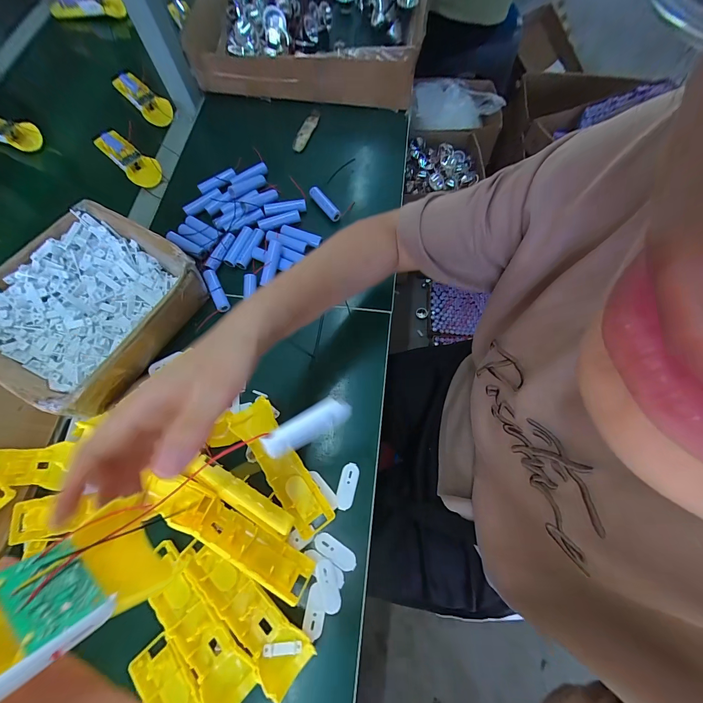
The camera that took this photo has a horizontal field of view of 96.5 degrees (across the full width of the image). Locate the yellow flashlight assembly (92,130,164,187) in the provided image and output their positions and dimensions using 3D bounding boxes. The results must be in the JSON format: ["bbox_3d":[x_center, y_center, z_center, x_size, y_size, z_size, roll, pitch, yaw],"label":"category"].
[{"bbox_3d":[-0.373,-0.322,0.523,0.149,0.023,0.045,39,75,14],"label":"yellow flashlight assembly"}]

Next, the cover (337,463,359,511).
[{"bbox_3d":[-0.005,0.156,0.365,0.021,0.004,0.050,13,71,6],"label":"cover"}]

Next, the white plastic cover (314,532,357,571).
[{"bbox_3d":[-0.018,0.220,0.346,0.051,0.004,0.018,31,73,12],"label":"white plastic cover"}]

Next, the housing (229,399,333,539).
[{"bbox_3d":[-0.081,0.127,0.363,0.050,0.031,0.163,-38,73,-12],"label":"housing"}]

